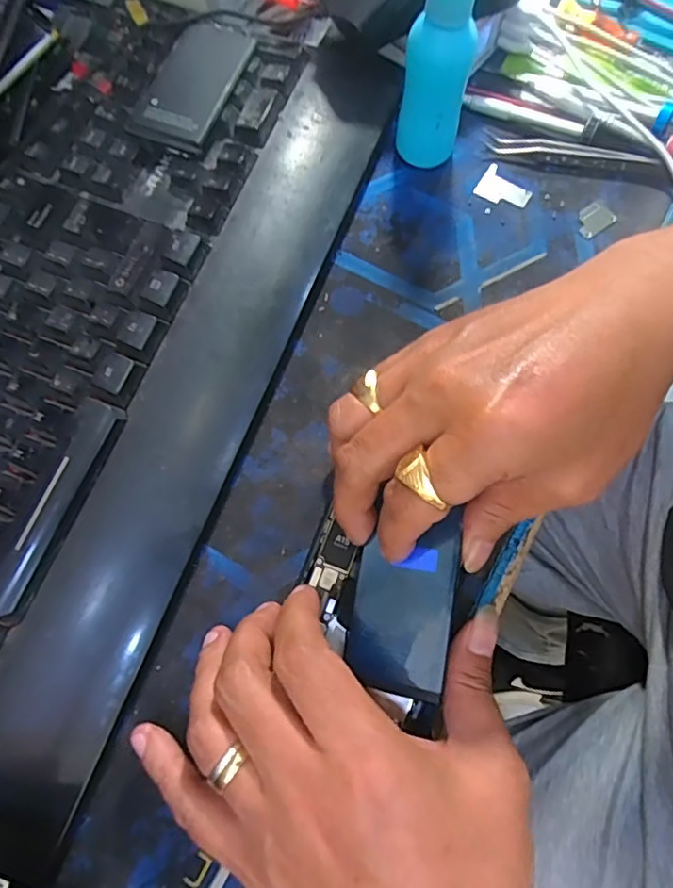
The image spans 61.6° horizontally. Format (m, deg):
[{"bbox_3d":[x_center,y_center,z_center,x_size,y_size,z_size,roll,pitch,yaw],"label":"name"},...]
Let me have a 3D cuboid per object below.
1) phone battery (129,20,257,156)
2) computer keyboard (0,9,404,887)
[{"bbox_3d":[-0.081,-0.205,0.321,0.044,0.009,0.088,18,73,9],"label":"phone battery"},{"bbox_3d":[-0.124,-0.054,0.290,0.178,0.038,0.434,19,73,9],"label":"computer keyboard"}]

